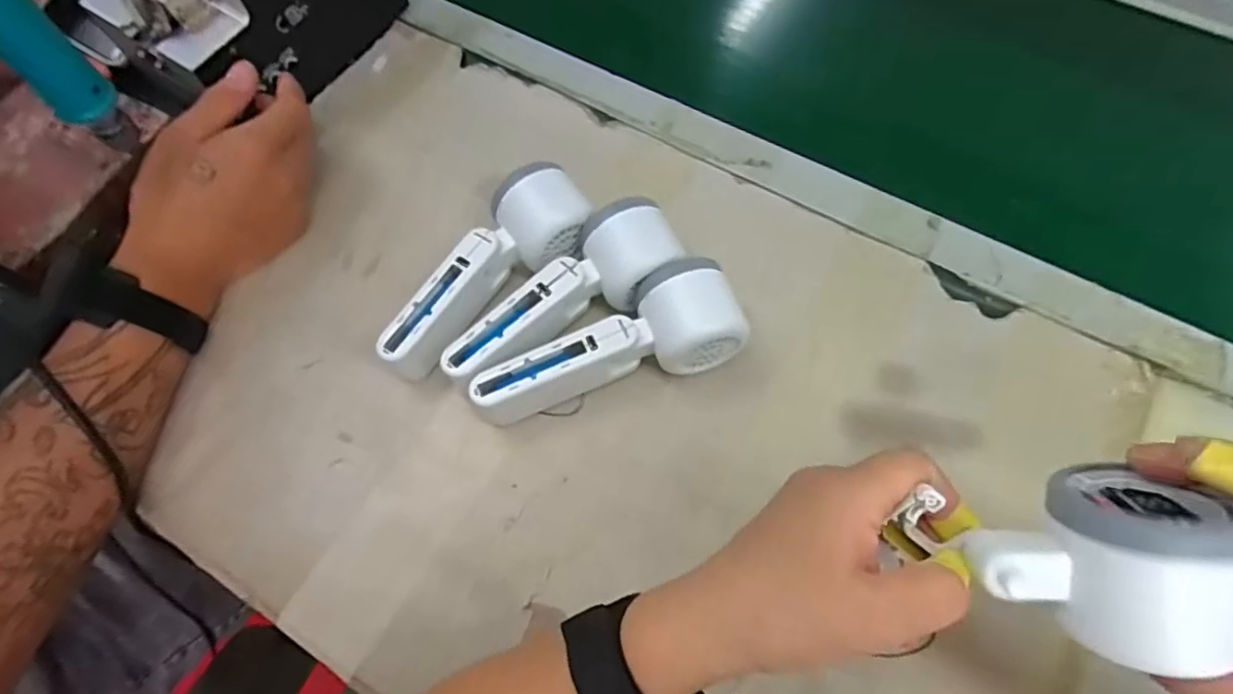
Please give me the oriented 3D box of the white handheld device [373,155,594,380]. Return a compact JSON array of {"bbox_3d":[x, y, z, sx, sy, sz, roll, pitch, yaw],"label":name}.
[{"bbox_3d":[-0.081,-0.045,0.421,0.061,0.053,0.165,33,71,15],"label":"white handheld device"}]

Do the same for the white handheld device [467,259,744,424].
[{"bbox_3d":[-0.006,0.003,0.392,0.168,0.052,0.063,-20,67,-7],"label":"white handheld device"}]

